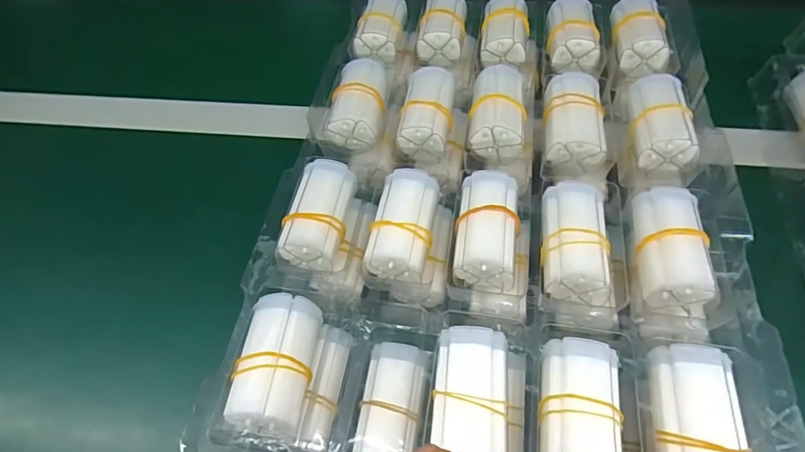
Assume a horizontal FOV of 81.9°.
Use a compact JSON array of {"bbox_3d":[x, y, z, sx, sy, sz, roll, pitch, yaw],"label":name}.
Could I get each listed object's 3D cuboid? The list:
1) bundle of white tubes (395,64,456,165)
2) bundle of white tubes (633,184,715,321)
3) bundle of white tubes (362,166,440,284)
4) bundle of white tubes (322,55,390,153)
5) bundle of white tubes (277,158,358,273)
[{"bbox_3d":[0.019,-0.082,0.335,0.035,0.029,0.068,9,59,10],"label":"bundle of white tubes"},{"bbox_3d":[0.151,0.015,0.266,0.032,0.034,0.071,6,59,8],"label":"bundle of white tubes"},{"bbox_3d":[0.002,-0.001,0.285,0.034,0.025,0.069,7,59,9],"label":"bundle of white tubes"},{"bbox_3d":[-0.031,-0.093,0.347,0.037,0.027,0.069,6,59,8],"label":"bundle of white tubes"},{"bbox_3d":[-0.051,-0.008,0.294,0.035,0.034,0.073,8,59,9],"label":"bundle of white tubes"}]

